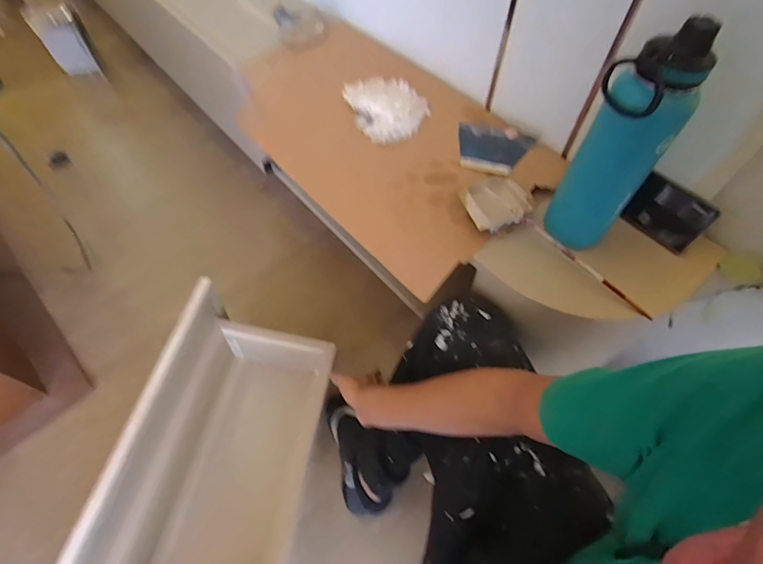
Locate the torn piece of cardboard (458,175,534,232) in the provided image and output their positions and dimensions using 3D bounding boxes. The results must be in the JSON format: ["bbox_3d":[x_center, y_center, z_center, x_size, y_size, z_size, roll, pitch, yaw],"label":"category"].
[{"bbox_3d":[0.177,-0.123,0.619,0.103,0.027,0.082,-30,62,-19],"label":"torn piece of cardboard"}]

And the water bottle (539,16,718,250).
[{"bbox_3d":[0.285,-0.157,0.494,0.091,0.269,0.067,29,61,16],"label":"water bottle"}]

